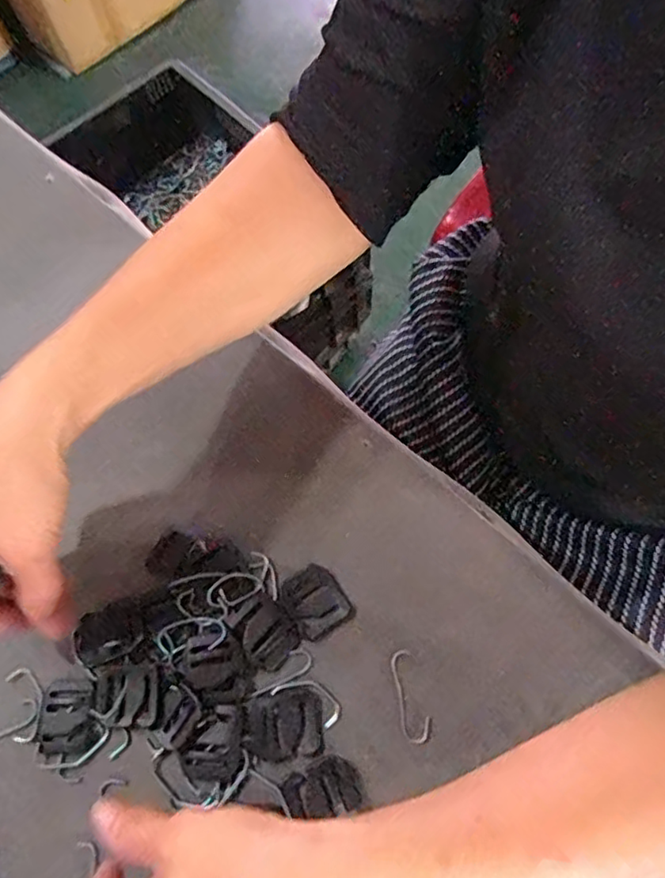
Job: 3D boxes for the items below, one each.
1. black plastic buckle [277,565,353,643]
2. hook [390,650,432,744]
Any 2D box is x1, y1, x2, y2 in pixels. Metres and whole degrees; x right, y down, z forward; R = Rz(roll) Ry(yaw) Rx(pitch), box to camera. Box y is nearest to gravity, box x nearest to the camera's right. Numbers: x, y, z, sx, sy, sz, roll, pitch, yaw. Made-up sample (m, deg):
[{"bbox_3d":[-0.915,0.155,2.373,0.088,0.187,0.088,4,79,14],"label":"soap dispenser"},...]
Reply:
[{"bbox_3d":[-0.010,0.090,0.332,0.032,0.004,0.035,-36,70,-11],"label":"black plastic buckle"},{"bbox_3d":[0.041,0.133,0.310,0.014,0.004,0.045,-9,67,0],"label":"hook"}]

